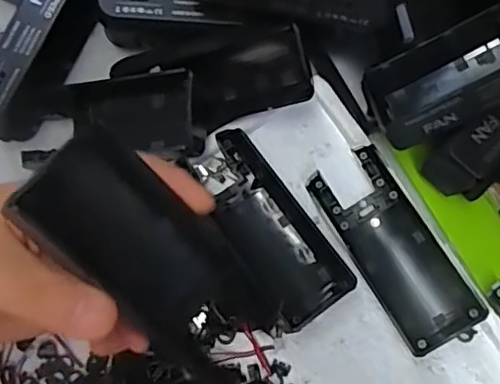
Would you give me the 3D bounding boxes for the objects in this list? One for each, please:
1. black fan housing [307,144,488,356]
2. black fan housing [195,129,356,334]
[{"bbox_3d":[0.079,0.032,0.327,0.044,0.021,0.111,-32,81,-7],"label":"black fan housing"},{"bbox_3d":[0.009,0.020,0.329,0.045,0.020,0.106,-35,81,-7],"label":"black fan housing"}]

